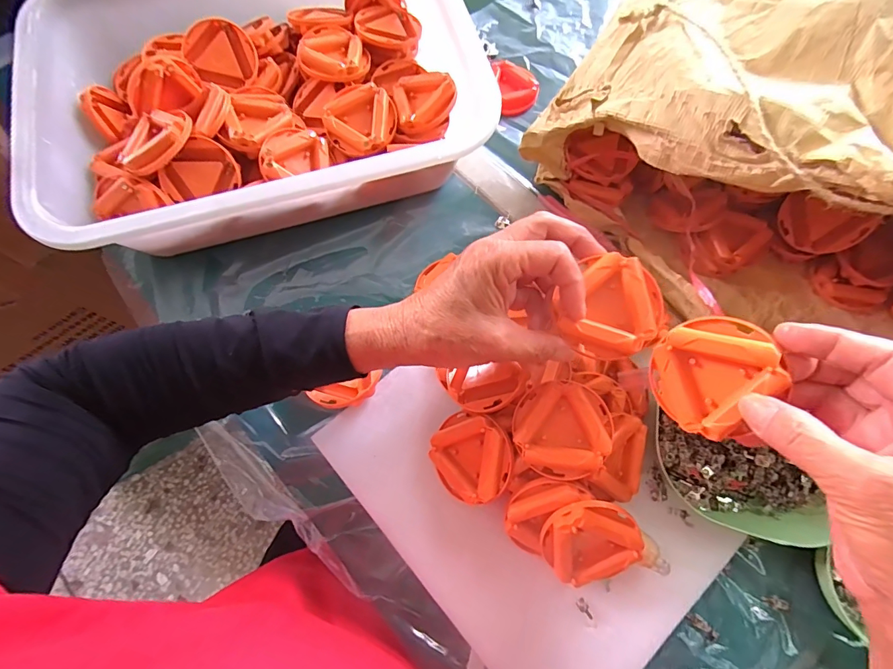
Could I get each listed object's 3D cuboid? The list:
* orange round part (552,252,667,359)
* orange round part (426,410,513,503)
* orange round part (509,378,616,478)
[{"bbox_3d":[0.097,-0.016,0.261,0.060,0.016,0.060,-1,82,9],"label":"orange round part"},{"bbox_3d":[0.017,0.087,0.304,0.060,0.015,0.059,-7,78,34],"label":"orange round part"},{"bbox_3d":[0.077,0.063,0.284,0.061,0.022,0.059,0,71,1],"label":"orange round part"}]

